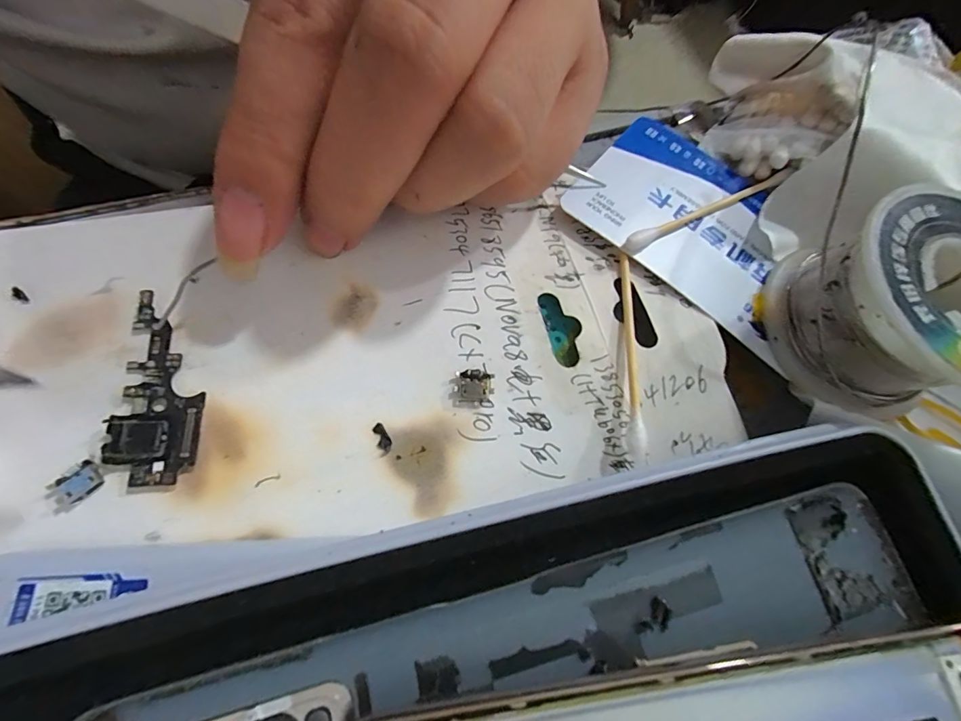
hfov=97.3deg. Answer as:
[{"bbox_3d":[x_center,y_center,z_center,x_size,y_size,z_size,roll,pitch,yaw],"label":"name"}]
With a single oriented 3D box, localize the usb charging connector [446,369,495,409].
[{"bbox_3d":[-0.002,0.007,0.106,0.011,0.004,0.009,-8,72,-8],"label":"usb charging connector"}]

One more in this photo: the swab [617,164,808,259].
[{"bbox_3d":[0.071,-0.047,0.129,0.069,0.005,0.005,-27,76,-14],"label":"swab"}]

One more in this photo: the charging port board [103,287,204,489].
[{"bbox_3d":[-0.075,0.006,0.099,0.019,0.007,0.045,-4,72,-7],"label":"charging port board"}]

